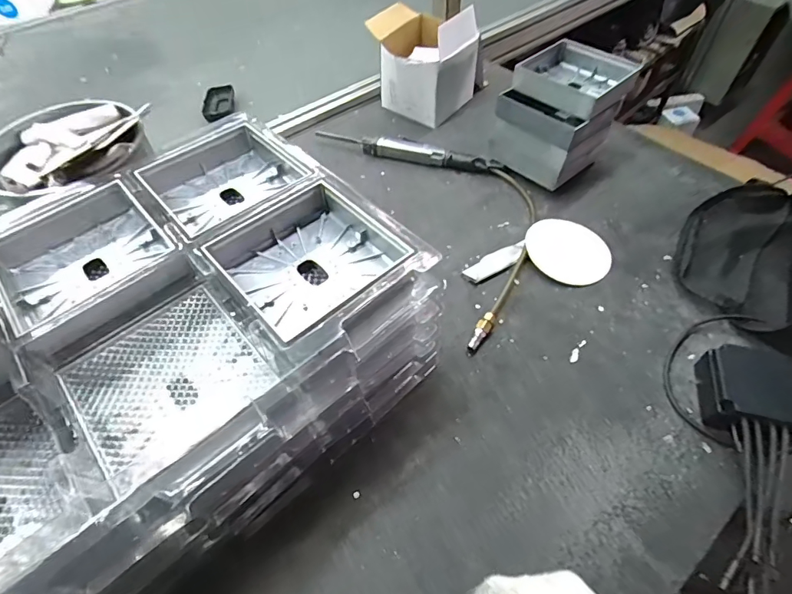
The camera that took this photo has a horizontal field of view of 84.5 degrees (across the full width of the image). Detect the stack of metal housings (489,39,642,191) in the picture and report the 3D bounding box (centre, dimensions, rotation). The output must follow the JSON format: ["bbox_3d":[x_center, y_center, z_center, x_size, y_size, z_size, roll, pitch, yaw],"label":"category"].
[{"bbox_3d":[0.260,-0.292,0.700,0.155,0.138,0.195,36,62,24],"label":"stack of metal housings"}]

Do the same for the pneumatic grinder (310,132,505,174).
[{"bbox_3d":[0.019,-0.252,0.751,0.324,0.026,0.037,13,55,11],"label":"pneumatic grinder"}]

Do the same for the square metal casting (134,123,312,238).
[{"bbox_3d":[-0.183,-0.126,0.469,0.149,0.037,0.155,-32,59,-20],"label":"square metal casting"}]

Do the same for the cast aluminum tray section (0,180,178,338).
[{"bbox_3d":[-0.298,-0.041,0.416,0.140,0.036,0.149,-37,61,-23],"label":"cast aluminum tray section"}]

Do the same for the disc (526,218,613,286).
[{"bbox_3d":[0.240,-0.067,0.613,0.106,0.012,0.117,-38,61,-23],"label":"disc"}]

